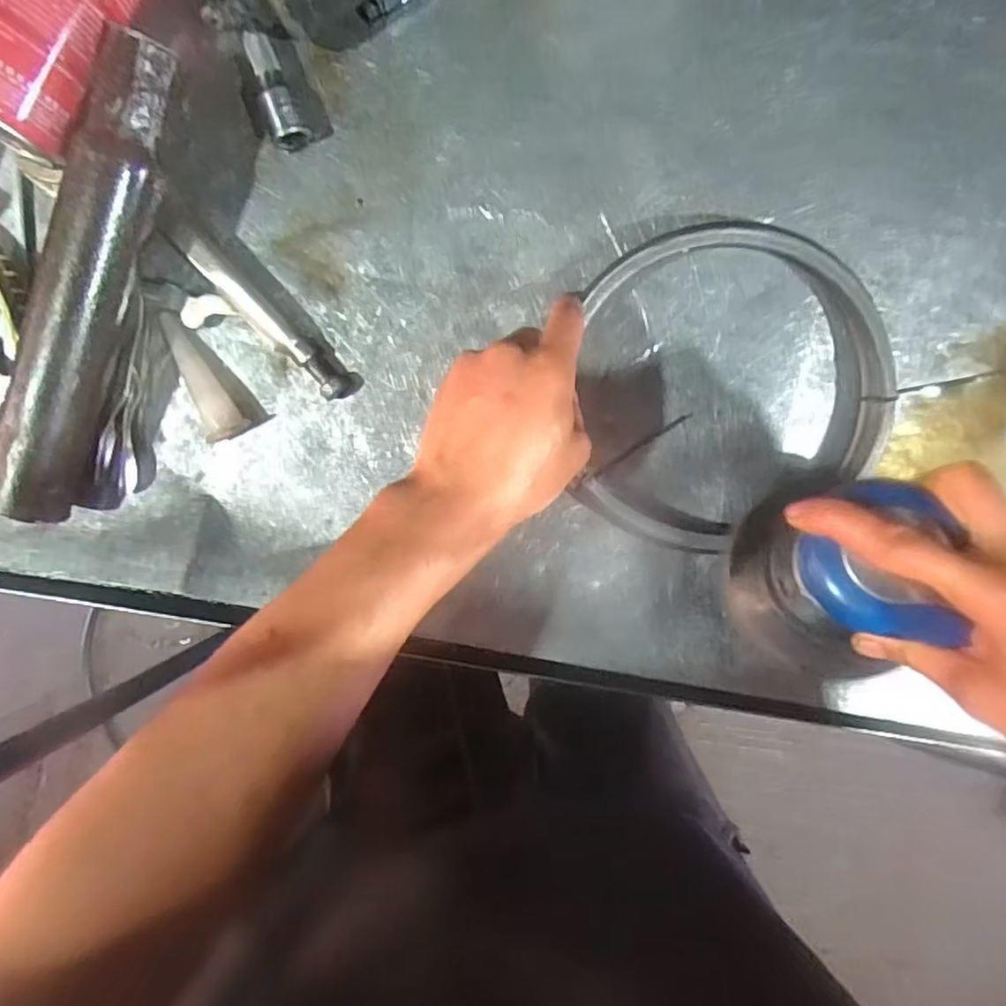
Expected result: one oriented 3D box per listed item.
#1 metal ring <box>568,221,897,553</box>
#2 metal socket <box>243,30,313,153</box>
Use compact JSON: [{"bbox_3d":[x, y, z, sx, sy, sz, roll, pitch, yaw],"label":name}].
[{"bbox_3d":[0.129,-0.072,0.401,0.196,0.029,0.184,0,96,2],"label":"metal ring"},{"bbox_3d":[-0.135,-0.245,0.391,0.019,0.017,0.061,-19,99,2],"label":"metal socket"}]

